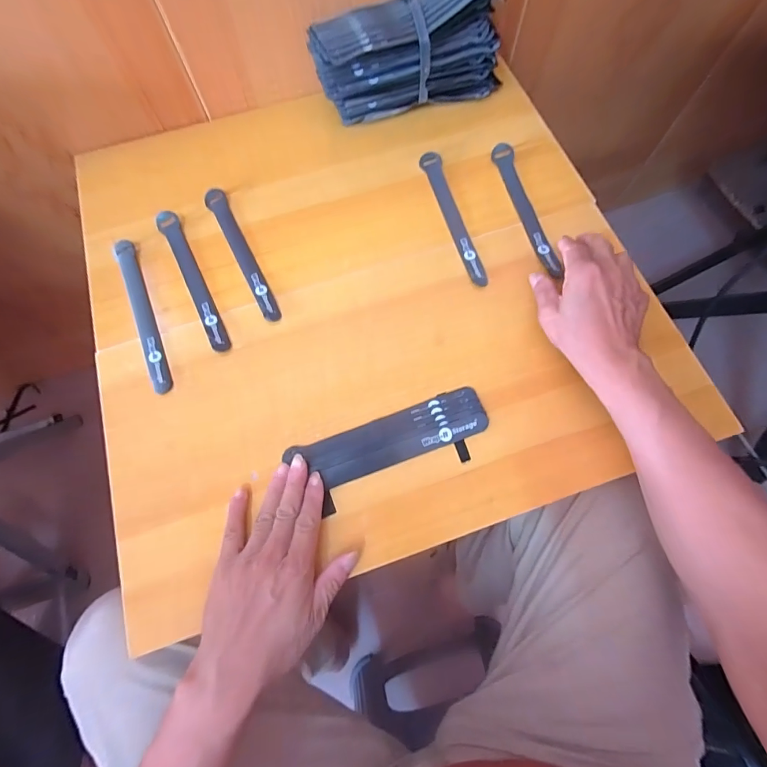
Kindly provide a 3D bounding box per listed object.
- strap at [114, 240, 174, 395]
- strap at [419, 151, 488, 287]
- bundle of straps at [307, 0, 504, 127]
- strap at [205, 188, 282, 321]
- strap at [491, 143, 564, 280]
[{"bbox_3d":[-0.263,-0.077,0.435,0.021,0.008,0.193,-23,72,-6],"label":"strap"},{"bbox_3d":[0.082,-0.198,0.472,0.022,0.007,0.193,-17,72,1],"label":"strap"},{"bbox_3d":[0.030,-0.394,0.479,0.228,0.118,0.070,-18,72,-5],"label":"bundle of straps"},{"bbox_3d":[-0.164,-0.150,0.458,0.023,0.008,0.193,-26,73,-7],"label":"strap"},{"bbox_3d":[0.170,-0.207,0.474,0.024,0.011,0.198,-15,70,4],"label":"strap"}]

